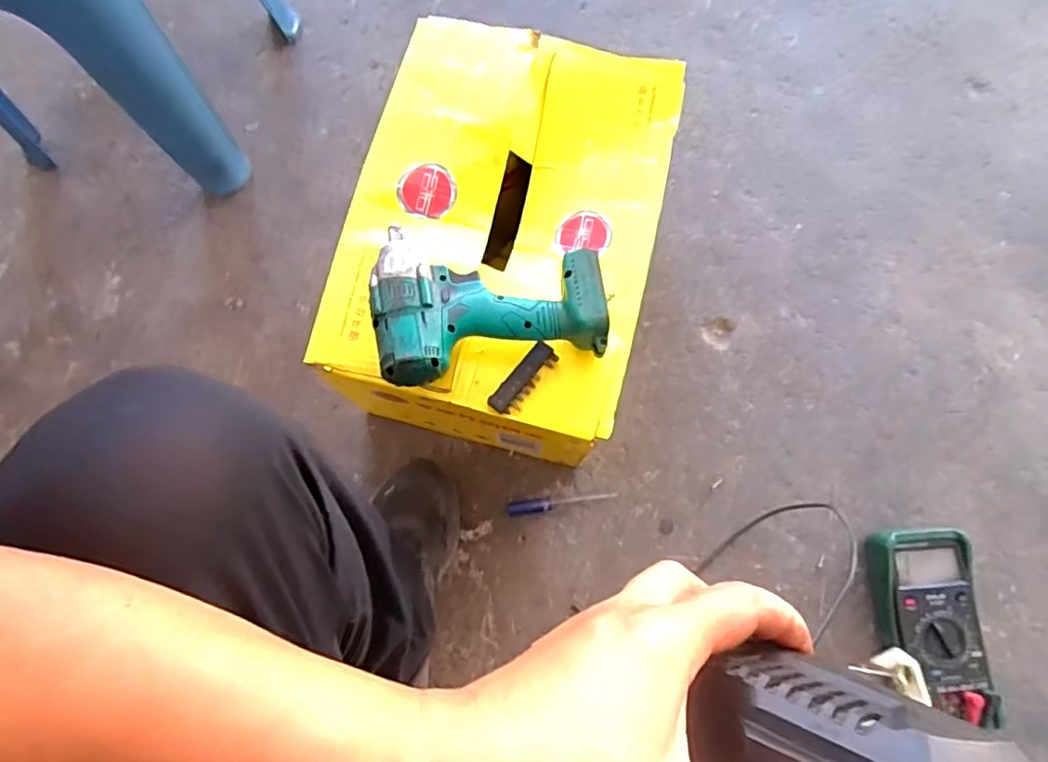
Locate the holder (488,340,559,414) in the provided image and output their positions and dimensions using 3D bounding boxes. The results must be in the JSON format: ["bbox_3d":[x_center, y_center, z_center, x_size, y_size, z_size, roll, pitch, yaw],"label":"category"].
[{"bbox_3d":[0.000,-0.002,0.527,0.024,0.014,0.073,38,79,10],"label":"holder"}]

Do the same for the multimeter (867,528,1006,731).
[{"bbox_3d":[0.440,0.263,0.652,0.096,0.059,0.192,-4,75,-1],"label":"multimeter"}]

